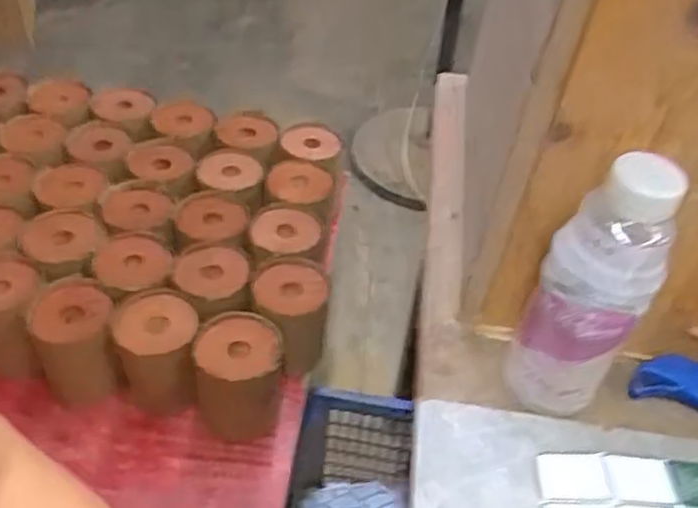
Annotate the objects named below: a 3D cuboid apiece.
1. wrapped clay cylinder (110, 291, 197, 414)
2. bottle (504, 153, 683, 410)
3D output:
[{"bbox_3d":[-0.195,0.103,0.740,0.081,0.097,0.091,-9,47,-15],"label":"wrapped clay cylinder"},{"bbox_3d":[0.147,0.026,0.446,0.061,0.188,0.051,5,45,-1],"label":"bottle"}]

